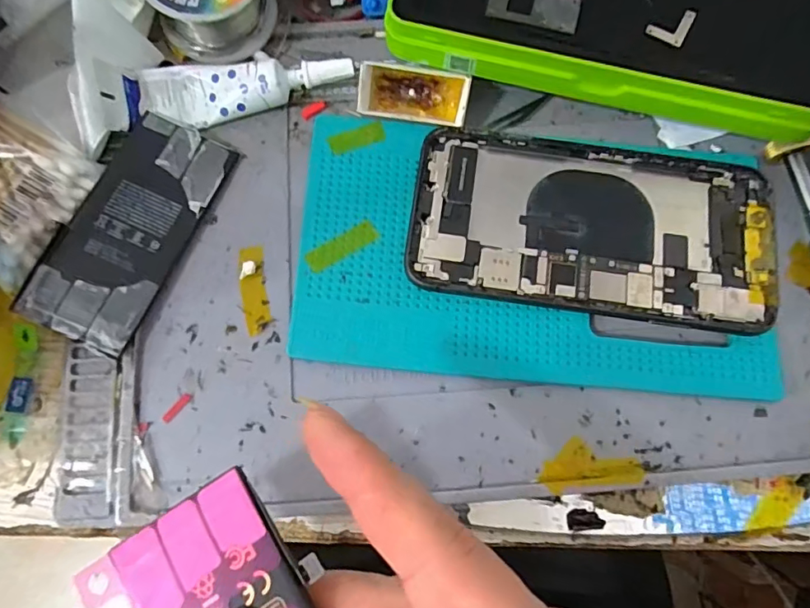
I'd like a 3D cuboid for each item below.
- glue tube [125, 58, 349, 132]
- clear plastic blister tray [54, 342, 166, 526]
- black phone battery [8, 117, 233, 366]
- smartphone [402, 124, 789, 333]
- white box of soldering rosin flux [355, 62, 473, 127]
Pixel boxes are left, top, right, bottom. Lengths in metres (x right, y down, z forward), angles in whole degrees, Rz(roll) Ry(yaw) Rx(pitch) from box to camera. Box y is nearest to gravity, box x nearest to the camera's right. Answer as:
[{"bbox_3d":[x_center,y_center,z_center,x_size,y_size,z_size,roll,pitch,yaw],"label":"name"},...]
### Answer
[{"bbox_3d":[-0.074,-0.098,0.234,0.097,0.016,0.026,-7,75,-3],"label":"glue tube"},{"bbox_3d":[-0.117,0.050,0.202,0.040,0.009,0.068,-9,75,-3],"label":"clear plastic blister tray"},{"bbox_3d":[-0.113,-0.032,0.217,0.044,0.004,0.099,25,72,-6],"label":"black phone battery"},{"bbox_3d":[0.078,-0.033,0.221,0.147,0.007,0.074,8,75,1],"label":"smartphone"},{"bbox_3d":[0.004,-0.092,0.229,0.047,0.012,0.022,12,107,6],"label":"white box of soldering rosin flux"}]

